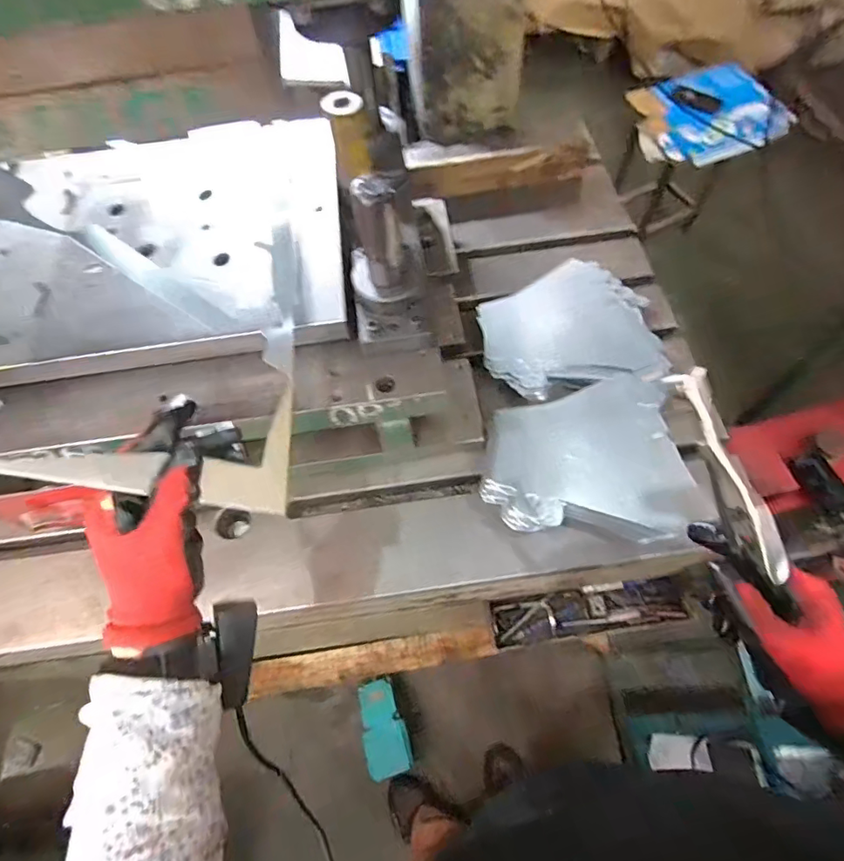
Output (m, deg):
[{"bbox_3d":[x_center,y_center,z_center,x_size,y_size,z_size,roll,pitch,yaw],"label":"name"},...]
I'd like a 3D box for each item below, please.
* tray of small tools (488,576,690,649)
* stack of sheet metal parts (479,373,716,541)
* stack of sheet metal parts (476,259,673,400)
[{"bbox_3d":[0.259,0.284,0.809,0.294,0.050,0.075,-8,62,-1],"label":"tray of small tools"},{"bbox_3d":[0.195,0.043,0.582,0.243,0.056,0.195,-19,62,-7],"label":"stack of sheet metal parts"},{"bbox_3d":[0.206,-0.153,0.732,0.240,0.044,0.224,-5,62,1],"label":"stack of sheet metal parts"}]

